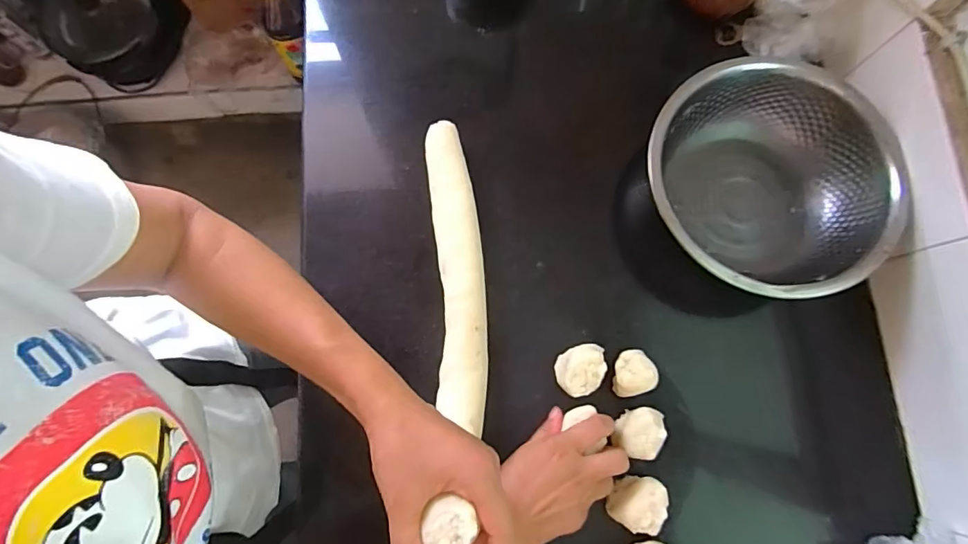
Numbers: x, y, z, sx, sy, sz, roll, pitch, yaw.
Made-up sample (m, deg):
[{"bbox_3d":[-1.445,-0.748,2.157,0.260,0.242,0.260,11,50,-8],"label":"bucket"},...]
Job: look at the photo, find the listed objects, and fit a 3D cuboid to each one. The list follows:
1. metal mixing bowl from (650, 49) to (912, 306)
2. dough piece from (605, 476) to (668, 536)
[{"bbox_3d":[0.274,-0.084,0.488,0.216,0.078,0.224,-2,78,0],"label":"metal mixing bowl"},{"bbox_3d":[0.142,0.211,0.450,0.039,0.037,0.049,36,81,7],"label":"dough piece"}]

